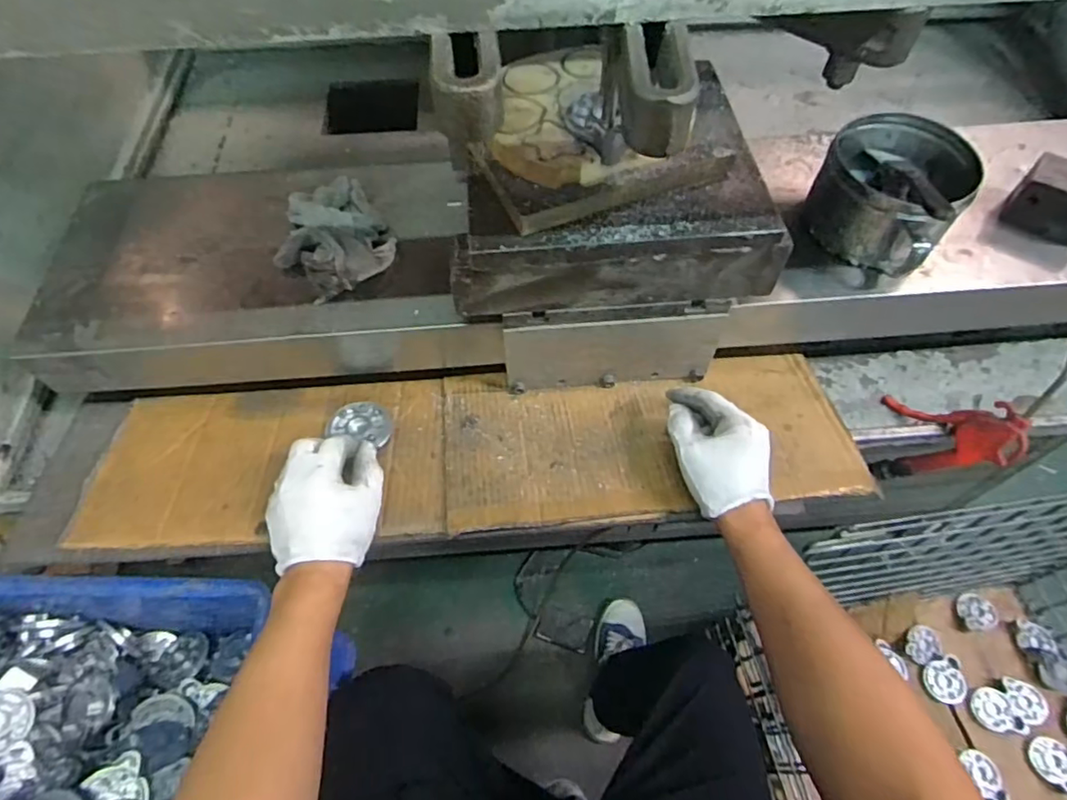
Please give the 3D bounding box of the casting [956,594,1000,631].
[{"bbox_3d":[0.879,0.420,1.167,0.071,0.018,0.067,-1,58,1],"label":"casting"}]

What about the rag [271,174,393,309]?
[{"bbox_3d":[-0.208,-0.171,0.597,0.113,0.041,0.141,-23,61,-12],"label":"rag"}]

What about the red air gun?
[{"bbox_3d":[0.452,0.042,0.635,0.032,0.086,0.130,-20,13,-31],"label":"red air gun"}]

